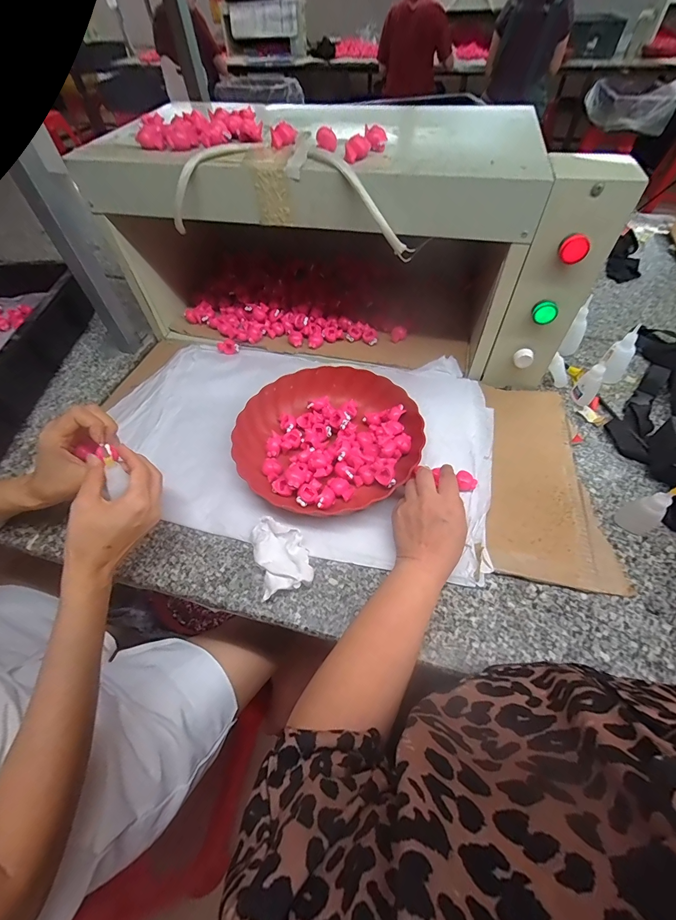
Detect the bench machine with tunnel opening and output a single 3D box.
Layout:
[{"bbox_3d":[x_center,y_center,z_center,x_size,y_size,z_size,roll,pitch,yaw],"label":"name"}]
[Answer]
[{"bbox_3d":[-0.003,-0.343,0.581,0.707,0.292,0.269,12,55,11],"label":"bench machine with tunnel opening"}]

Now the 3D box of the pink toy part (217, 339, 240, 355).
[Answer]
[{"bbox_3d":[-0.197,-0.203,0.639,0.039,0.014,0.023,24,58,18],"label":"pink toy part"}]

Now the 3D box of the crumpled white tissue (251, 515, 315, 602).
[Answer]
[{"bbox_3d":[-0.065,0.107,0.409,0.056,0.034,0.087,-15,54,-9],"label":"crumpled white tissue"}]

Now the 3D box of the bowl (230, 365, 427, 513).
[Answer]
[{"bbox_3d":[-0.015,-0.036,0.493,0.244,0.044,0.213,-18,55,-10],"label":"bowl"}]

